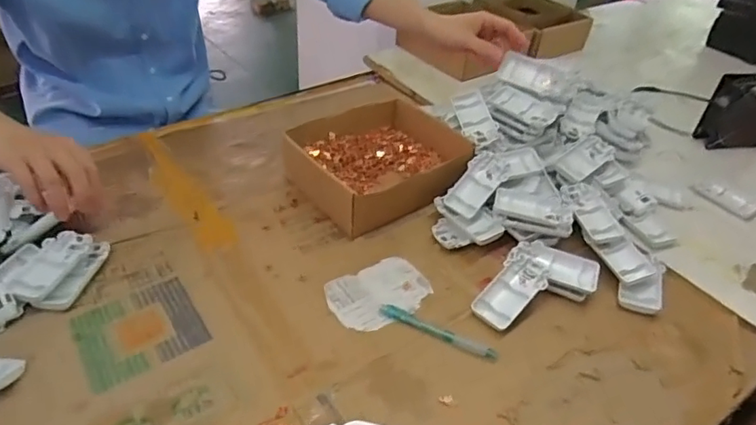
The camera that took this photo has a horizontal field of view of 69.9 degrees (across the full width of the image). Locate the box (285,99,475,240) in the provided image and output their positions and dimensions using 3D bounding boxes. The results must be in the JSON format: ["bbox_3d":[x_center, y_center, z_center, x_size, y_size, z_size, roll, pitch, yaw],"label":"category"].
[{"bbox_3d":[0.000,-0.070,0.762,0.216,0.069,0.194,-23,47,-31],"label":"box"}]

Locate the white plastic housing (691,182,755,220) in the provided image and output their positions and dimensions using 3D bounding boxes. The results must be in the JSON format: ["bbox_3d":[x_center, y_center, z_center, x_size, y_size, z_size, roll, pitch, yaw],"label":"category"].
[{"bbox_3d":[0.516,-0.021,0.802,0.044,0.005,0.089,-23,47,-31],"label":"white plastic housing"}]

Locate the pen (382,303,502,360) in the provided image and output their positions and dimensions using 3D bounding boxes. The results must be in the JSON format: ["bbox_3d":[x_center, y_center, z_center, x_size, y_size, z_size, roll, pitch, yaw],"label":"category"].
[{"bbox_3d":[0.062,0.127,0.570,0.130,0.007,0.015,21,42,17],"label":"pen"}]

